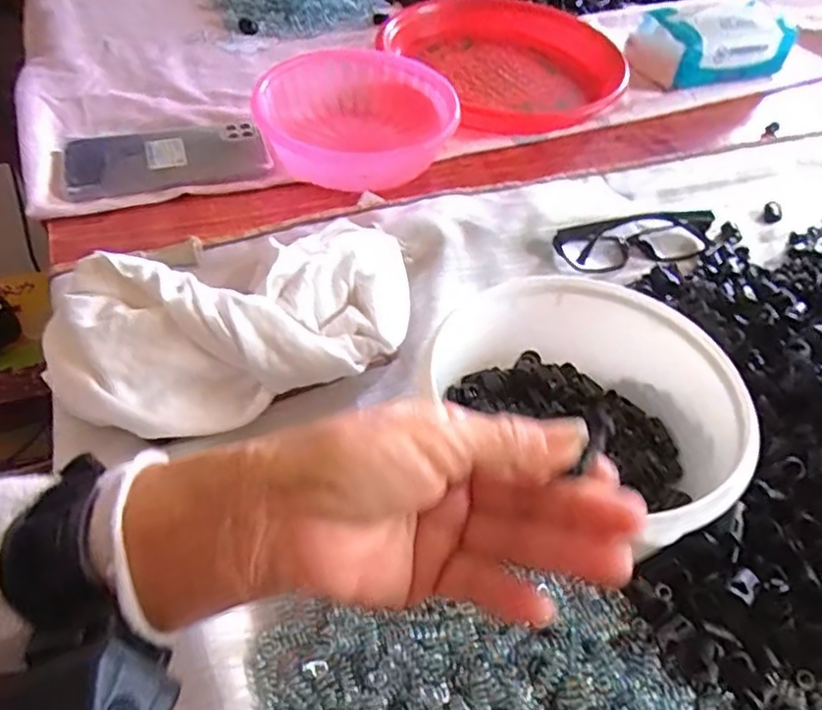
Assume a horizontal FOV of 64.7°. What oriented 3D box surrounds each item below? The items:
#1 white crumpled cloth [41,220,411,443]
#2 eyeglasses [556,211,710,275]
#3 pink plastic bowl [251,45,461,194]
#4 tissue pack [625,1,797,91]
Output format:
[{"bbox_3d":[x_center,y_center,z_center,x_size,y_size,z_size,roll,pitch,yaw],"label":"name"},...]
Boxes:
[{"bbox_3d":[-0.100,-0.017,0.385,0.212,0.052,0.114,-5,50,-10],"label":"white crumpled cloth"},{"bbox_3d":[0.183,-0.094,0.507,0.145,0.023,0.042,-11,51,-15],"label":"eyeglasses"},{"bbox_3d":[-0.047,-0.210,0.588,0.164,0.074,0.183,-13,52,-16],"label":"pink plastic bowl"},{"bbox_3d":[0.327,-0.336,0.711,0.179,0.060,0.082,-4,50,-9],"label":"tissue pack"}]

